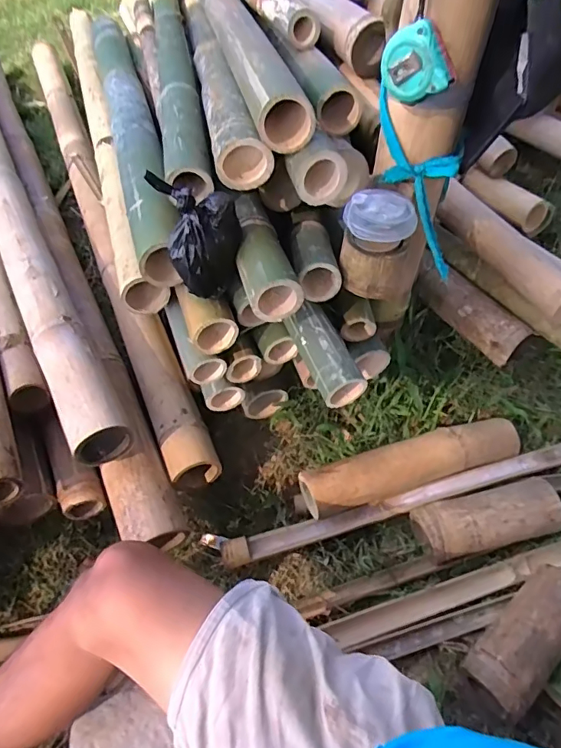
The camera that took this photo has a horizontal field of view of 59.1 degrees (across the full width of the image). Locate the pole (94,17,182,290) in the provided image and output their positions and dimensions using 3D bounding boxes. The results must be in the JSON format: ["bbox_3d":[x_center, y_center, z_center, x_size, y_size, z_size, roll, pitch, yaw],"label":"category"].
[{"bbox_3d":[-0.275,-0.450,0.894,0.084,0.090,0.844,-15,50,-6],"label":"pole"}]

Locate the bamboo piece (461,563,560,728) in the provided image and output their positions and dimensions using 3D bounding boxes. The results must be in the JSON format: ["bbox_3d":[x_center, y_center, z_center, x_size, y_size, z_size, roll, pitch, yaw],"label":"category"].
[{"bbox_3d":[0.326,0.356,0.658,0.203,0.088,0.084,-36,55,-22],"label":"bamboo piece"}]

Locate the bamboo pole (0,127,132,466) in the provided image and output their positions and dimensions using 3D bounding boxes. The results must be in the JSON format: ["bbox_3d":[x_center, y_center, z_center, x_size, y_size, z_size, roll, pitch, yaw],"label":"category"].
[{"bbox_3d":[-0.577,-0.362,1.049,0.083,0.093,1.357,-26,52,-14],"label":"bamboo pole"}]

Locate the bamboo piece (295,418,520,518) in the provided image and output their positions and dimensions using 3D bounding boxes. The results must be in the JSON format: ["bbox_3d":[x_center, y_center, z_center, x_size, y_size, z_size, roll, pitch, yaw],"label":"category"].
[{"bbox_3d":[0.223,0.148,0.821,0.383,0.081,0.073,-17,50,-7],"label":"bamboo piece"}]

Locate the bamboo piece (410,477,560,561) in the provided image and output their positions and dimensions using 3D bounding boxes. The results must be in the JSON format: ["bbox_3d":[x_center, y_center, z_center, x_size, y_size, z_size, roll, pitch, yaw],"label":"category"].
[{"bbox_3d":[0.317,0.228,0.764,0.210,0.083,0.086,-13,50,-4],"label":"bamboo piece"}]

